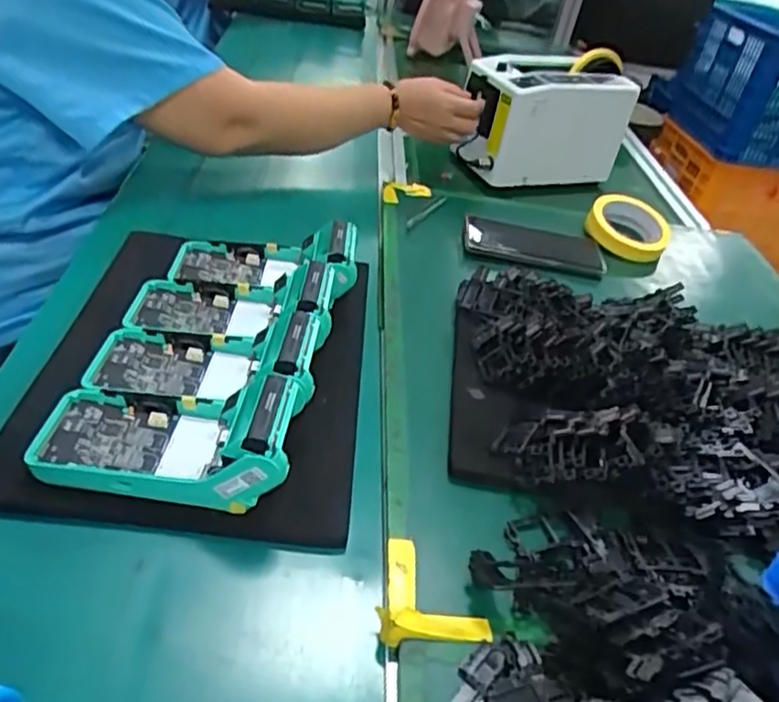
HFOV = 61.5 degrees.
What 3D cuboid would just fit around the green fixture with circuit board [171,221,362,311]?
[{"bbox_3d":[-0.111,-0.074,0.613,0.167,0.062,0.091,0,38,16],"label":"green fixture with circuit board"}]

